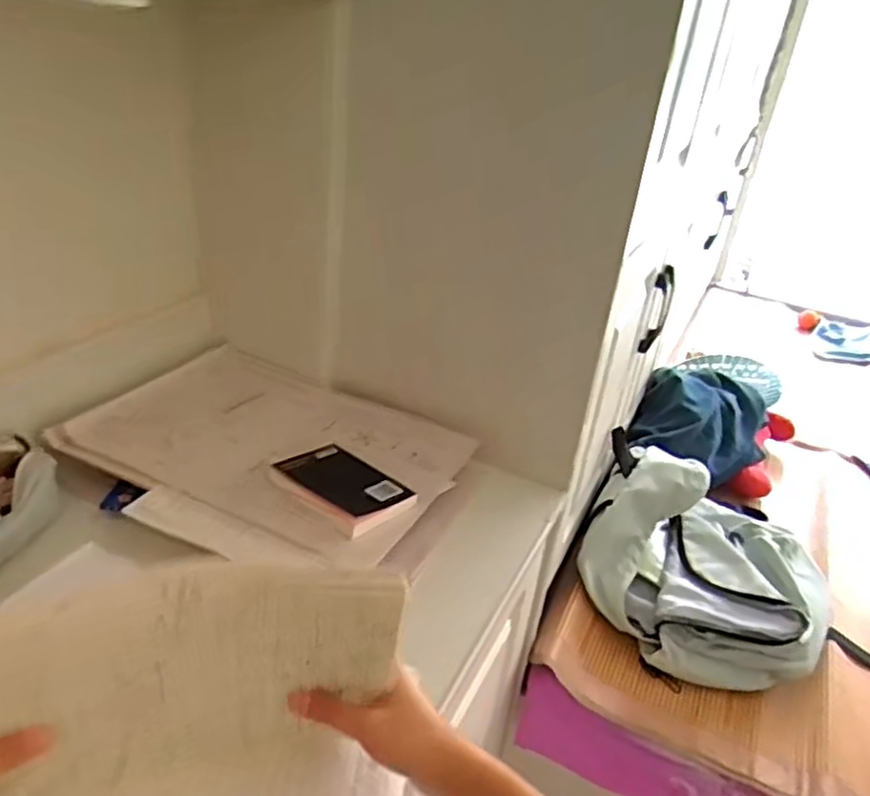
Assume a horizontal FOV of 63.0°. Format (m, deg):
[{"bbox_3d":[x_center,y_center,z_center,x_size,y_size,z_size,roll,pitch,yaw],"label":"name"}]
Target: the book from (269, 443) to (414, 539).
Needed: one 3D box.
[{"bbox_3d":[-0.092,0.089,0.709,0.091,0.013,0.133,-22,40,-40],"label":"book"}]

